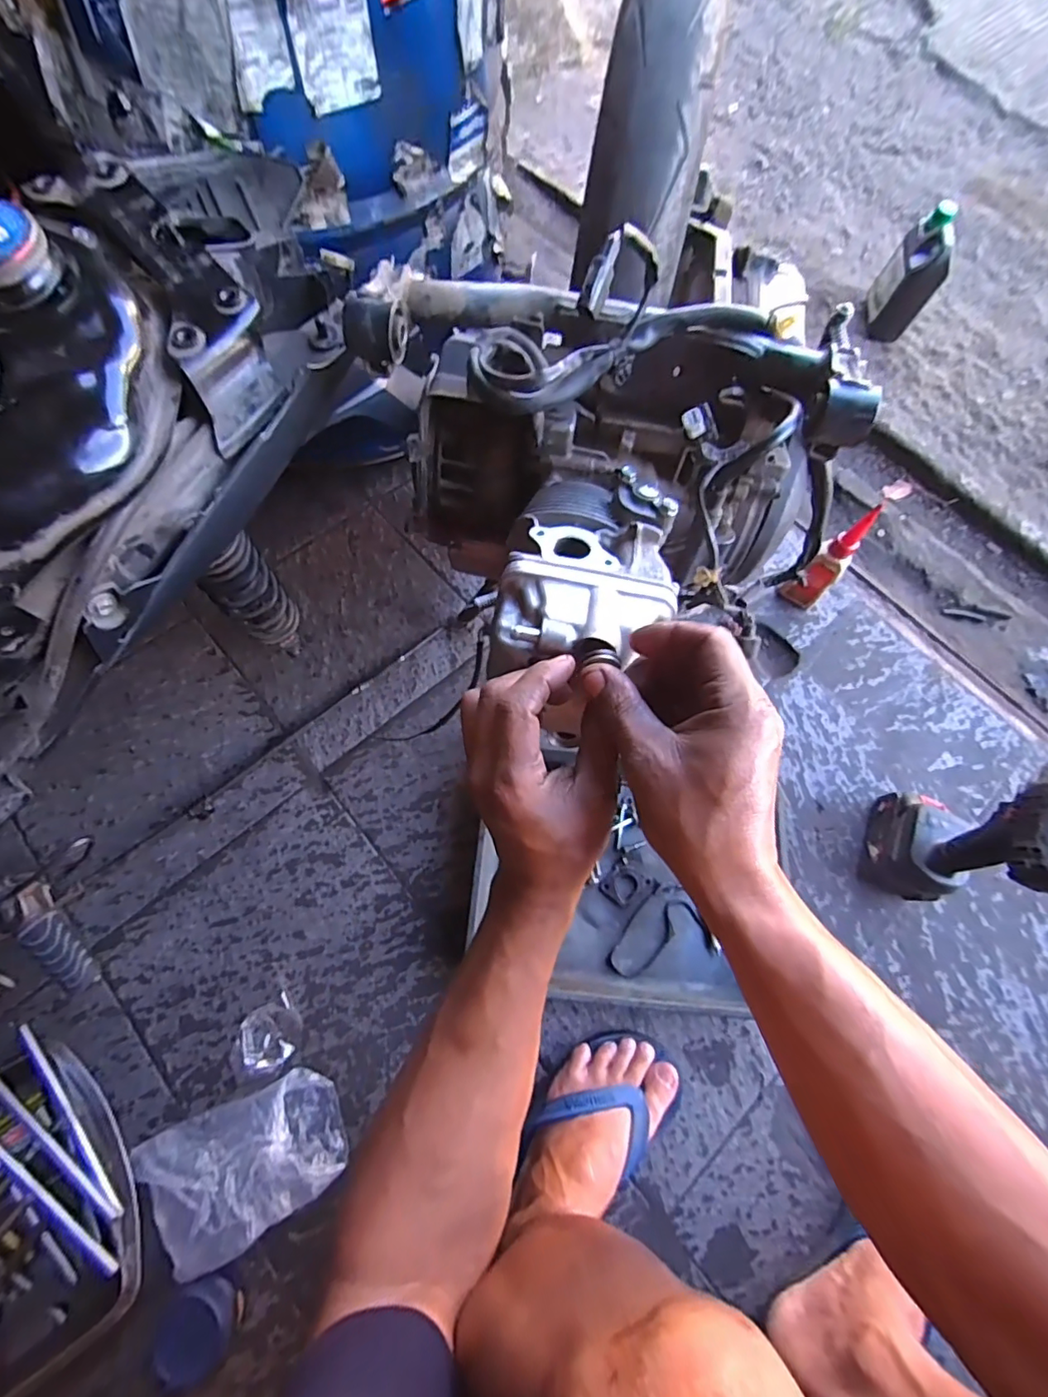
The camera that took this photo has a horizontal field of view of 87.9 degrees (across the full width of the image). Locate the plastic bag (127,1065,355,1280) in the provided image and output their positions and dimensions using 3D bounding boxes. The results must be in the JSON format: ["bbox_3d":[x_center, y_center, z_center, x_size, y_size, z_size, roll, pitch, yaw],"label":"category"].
[{"bbox_3d":[-0.269,0.450,0.522,0.176,0.046,0.111,-21,71,-11],"label":"plastic bag"}]

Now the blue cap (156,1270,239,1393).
[{"bbox_3d":[-0.281,0.550,0.480,0.055,0.048,0.057,1,69,-2],"label":"blue cap"}]

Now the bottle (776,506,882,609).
[{"bbox_3d":[0.406,-0.178,0.731,0.051,0.175,0.043,-5,69,-5],"label":"bottle"}]

